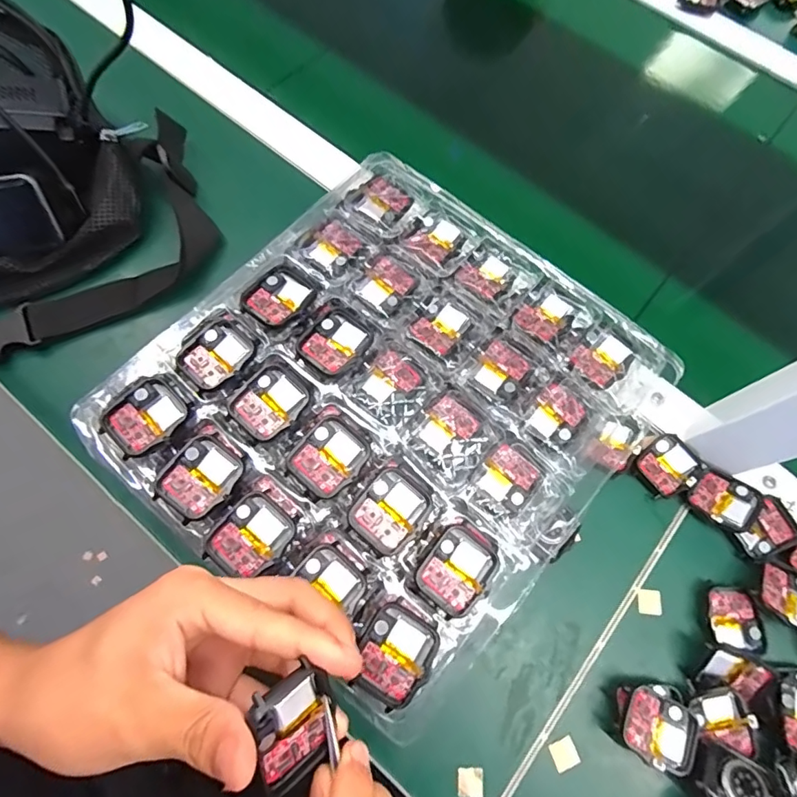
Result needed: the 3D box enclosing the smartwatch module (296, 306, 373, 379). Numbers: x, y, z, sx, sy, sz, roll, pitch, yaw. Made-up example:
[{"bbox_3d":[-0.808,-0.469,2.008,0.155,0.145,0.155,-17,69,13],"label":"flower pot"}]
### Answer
[{"bbox_3d":[-0.040,-0.037,0.313,0.037,0.004,0.043,35,72,9],"label":"smartwatch module"}]

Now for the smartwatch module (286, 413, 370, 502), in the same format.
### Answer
[{"bbox_3d":[-0.041,0.035,0.288,0.036,0.005,0.043,41,73,11],"label":"smartwatch module"}]

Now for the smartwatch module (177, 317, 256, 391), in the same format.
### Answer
[{"bbox_3d":[-0.115,-0.029,0.309,0.039,0.005,0.045,44,74,12],"label":"smartwatch module"}]

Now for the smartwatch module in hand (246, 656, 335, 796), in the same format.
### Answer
[{"bbox_3d":[-0.041,0.134,0.200,0.035,0.005,0.045,-19,107,-43],"label":"smartwatch module in hand"}]

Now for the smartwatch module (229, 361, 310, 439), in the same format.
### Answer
[{"bbox_3d":[-0.078,0.001,0.297,0.036,0.004,0.044,38,73,10],"label":"smartwatch module"}]

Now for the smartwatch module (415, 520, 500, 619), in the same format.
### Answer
[{"bbox_3d":[0.034,0.096,0.276,0.038,0.008,0.047,34,72,9],"label":"smartwatch module"}]

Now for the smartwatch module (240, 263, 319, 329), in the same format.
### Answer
[{"bbox_3d":[-0.078,-0.069,0.323,0.037,0.005,0.045,34,72,9],"label":"smartwatch module"}]

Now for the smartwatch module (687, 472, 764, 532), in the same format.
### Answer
[{"bbox_3d":[0.235,0.074,0.354,0.042,0.011,0.037,34,73,31],"label":"smartwatch module"}]

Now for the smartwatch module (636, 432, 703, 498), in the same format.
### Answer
[{"bbox_3d":[0.200,0.050,0.363,0.044,0.008,0.037,-38,76,-15],"label":"smartwatch module"}]

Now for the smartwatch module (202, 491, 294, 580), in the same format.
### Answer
[{"bbox_3d":[-0.082,0.078,0.272,0.035,0.005,0.044,40,73,11],"label":"smartwatch module"}]

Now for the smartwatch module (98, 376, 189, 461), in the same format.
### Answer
[{"bbox_3d":[-0.152,0.012,0.293,0.037,0.007,0.044,43,74,12],"label":"smartwatch module"}]

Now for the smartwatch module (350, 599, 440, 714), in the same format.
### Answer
[{"bbox_3d":[-0.001,0.134,0.256,0.036,0.006,0.045,34,72,9],"label":"smartwatch module"}]

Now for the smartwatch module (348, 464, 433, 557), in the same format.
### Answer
[{"bbox_3d":[-0.003,0.064,0.281,0.037,0.007,0.044,42,74,11],"label":"smartwatch module"}]

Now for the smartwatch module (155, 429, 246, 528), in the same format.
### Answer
[{"bbox_3d":[-0.114,0.045,0.280,0.035,0.006,0.045,35,72,9],"label":"smartwatch module"}]

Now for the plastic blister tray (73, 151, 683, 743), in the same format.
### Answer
[{"bbox_3d":[-0.003,-0.004,0.312,0.268,0.024,0.285,42,75,11],"label":"plastic blister tray"}]

